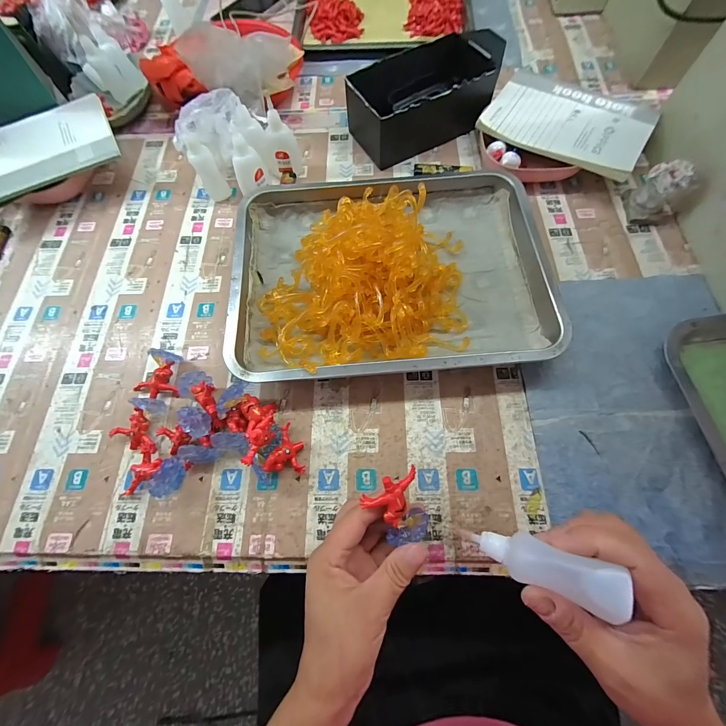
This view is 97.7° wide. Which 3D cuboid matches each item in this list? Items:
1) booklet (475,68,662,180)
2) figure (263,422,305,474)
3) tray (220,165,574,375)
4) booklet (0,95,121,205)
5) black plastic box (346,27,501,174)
[{"bbox_3d":[0.268,-0.321,0.416,0.193,0.011,0.133,31,78,15],"label":"booklet"},{"bbox_3d":[-0.072,0.083,0.306,0.035,0.019,0.044,3,71,4],"label":"figure"},{"bbox_3d":[0.027,-0.115,0.346,0.340,0.072,0.260,-5,70,1],"label":"tray"},{"bbox_3d":[-0.437,-0.285,0.426,0.195,0.019,0.129,-28,72,-7],"label":"booklet"},{"bbox_3d":[0.090,-0.372,0.442,0.202,0.072,0.116,-28,72,-7],"label":"black plastic box"}]

